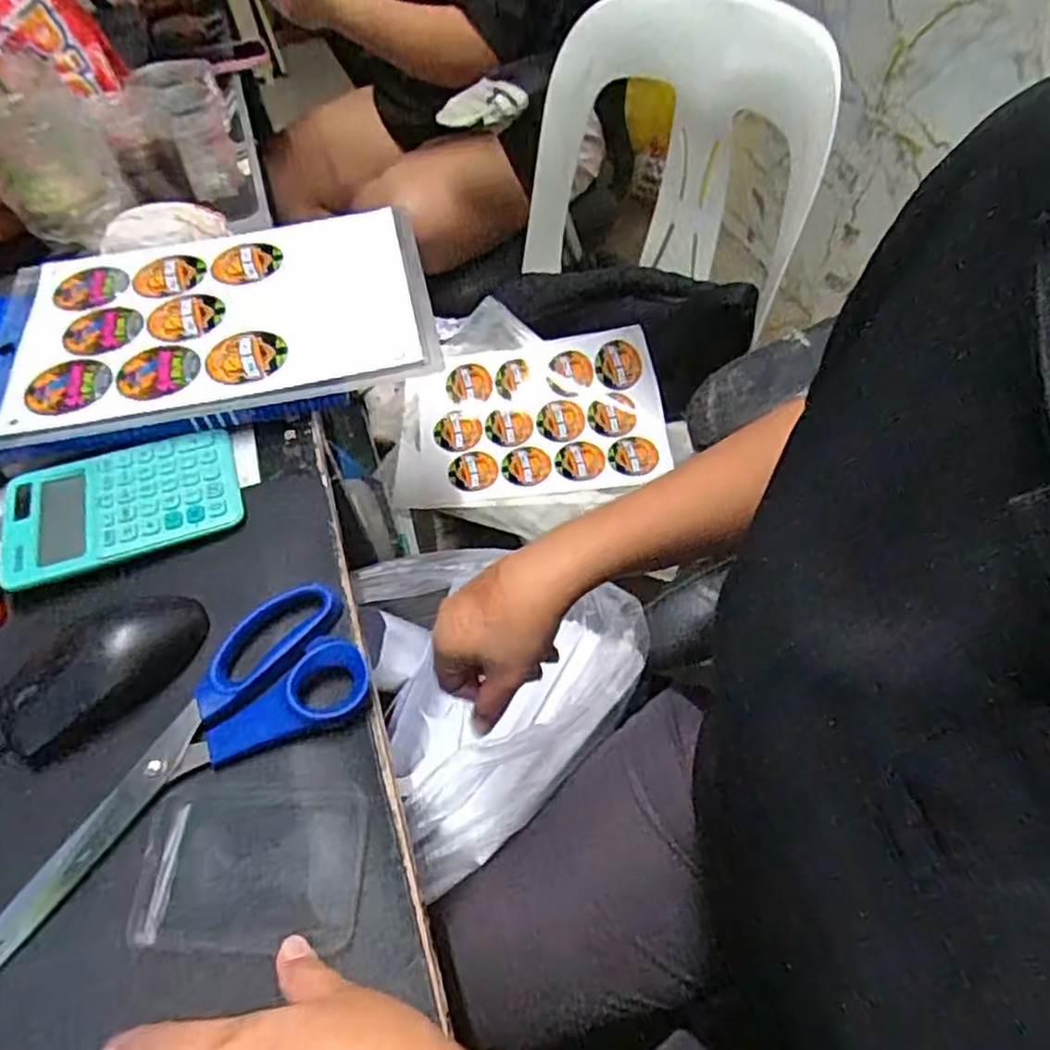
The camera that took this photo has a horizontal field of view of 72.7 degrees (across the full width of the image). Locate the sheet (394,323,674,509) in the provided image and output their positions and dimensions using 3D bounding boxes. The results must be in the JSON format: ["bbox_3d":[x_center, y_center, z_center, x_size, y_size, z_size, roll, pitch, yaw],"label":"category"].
[{"bbox_3d":[0.004,-0.135,0.850,0.321,0.062,0.215,-8,66,-1],"label":"sheet"}]

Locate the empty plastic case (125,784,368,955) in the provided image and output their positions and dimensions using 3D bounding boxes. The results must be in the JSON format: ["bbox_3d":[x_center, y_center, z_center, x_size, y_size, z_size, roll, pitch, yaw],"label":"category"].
[{"bbox_3d":[-0.134,0.164,0.347,0.108,0.005,0.072,-2,53,4],"label":"empty plastic case"}]

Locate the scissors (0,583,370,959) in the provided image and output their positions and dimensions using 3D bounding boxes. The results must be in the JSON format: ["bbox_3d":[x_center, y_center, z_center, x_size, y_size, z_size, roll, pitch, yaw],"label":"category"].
[{"bbox_3d":[-0.190,0.120,0.377,0.228,0.016,0.087,-34,57,-19],"label":"scissors"}]

